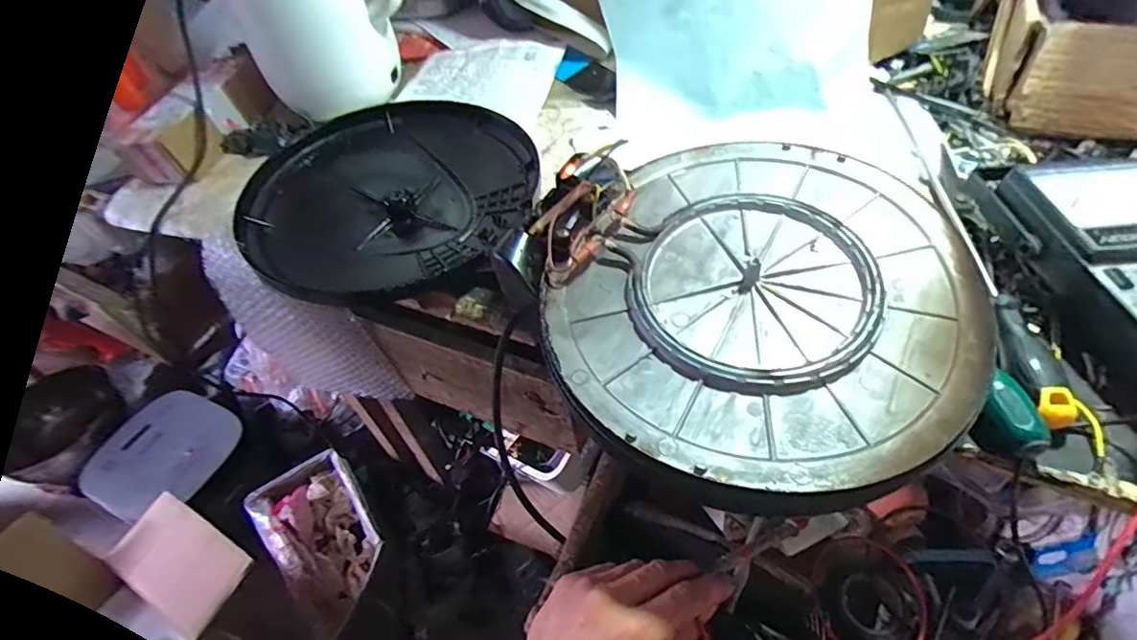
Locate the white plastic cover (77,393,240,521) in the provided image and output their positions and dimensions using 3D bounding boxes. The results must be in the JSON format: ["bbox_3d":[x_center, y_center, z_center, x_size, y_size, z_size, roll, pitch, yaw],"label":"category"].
[{"bbox_3d":[-0.783,0.265,1.050,0.247,0.182,0.035,-55,18,-10],"label":"white plastic cover"}]

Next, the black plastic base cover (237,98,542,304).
[{"bbox_3d":[-0.171,-0.115,0.540,0.260,0.065,0.250,12,56,6],"label":"black plastic base cover"}]

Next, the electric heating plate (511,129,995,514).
[{"bbox_3d":[0.117,-0.024,0.360,0.271,0.035,0.280,-3,50,4],"label":"electric heating plate"}]

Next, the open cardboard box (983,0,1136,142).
[{"bbox_3d":[0.486,-0.244,0.487,0.173,0.091,0.150,23,56,23],"label":"open cardboard box"}]

